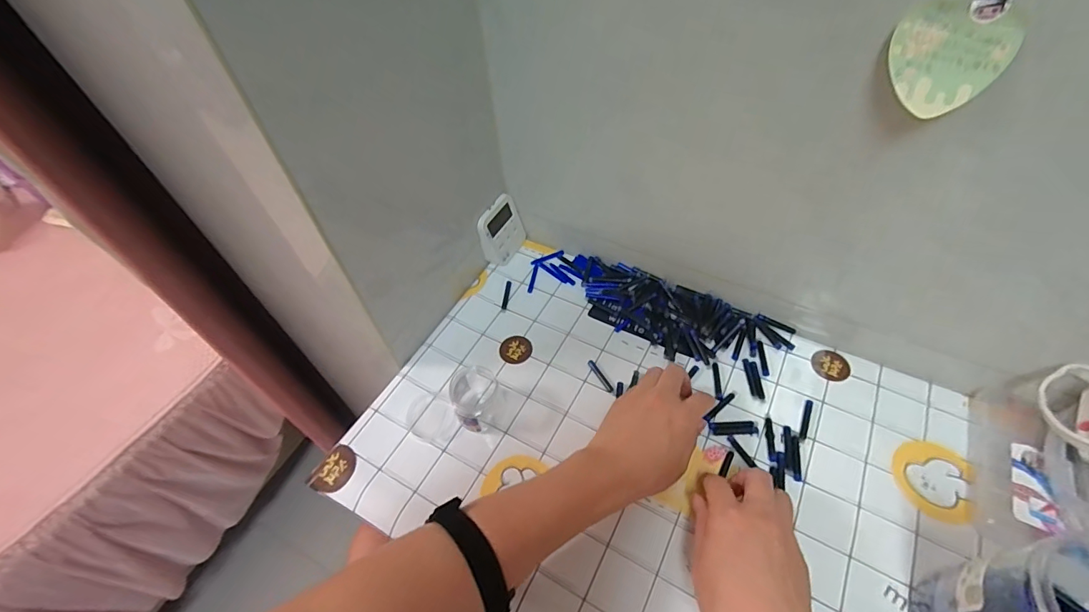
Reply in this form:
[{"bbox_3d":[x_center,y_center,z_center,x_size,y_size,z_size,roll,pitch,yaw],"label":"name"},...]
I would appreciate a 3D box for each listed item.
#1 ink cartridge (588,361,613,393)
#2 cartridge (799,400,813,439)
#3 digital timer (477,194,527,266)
[{"bbox_3d":[0.065,0.080,0.545,0.008,0.004,0.047,-25,55,-14],"label":"ink cartridge"},{"bbox_3d":[0.279,0.119,0.499,0.007,0.004,0.048,21,57,19],"label":"cartridge"},{"bbox_3d":[-0.061,-0.103,0.648,0.018,0.079,0.076,12,53,36],"label":"digital timer"}]

